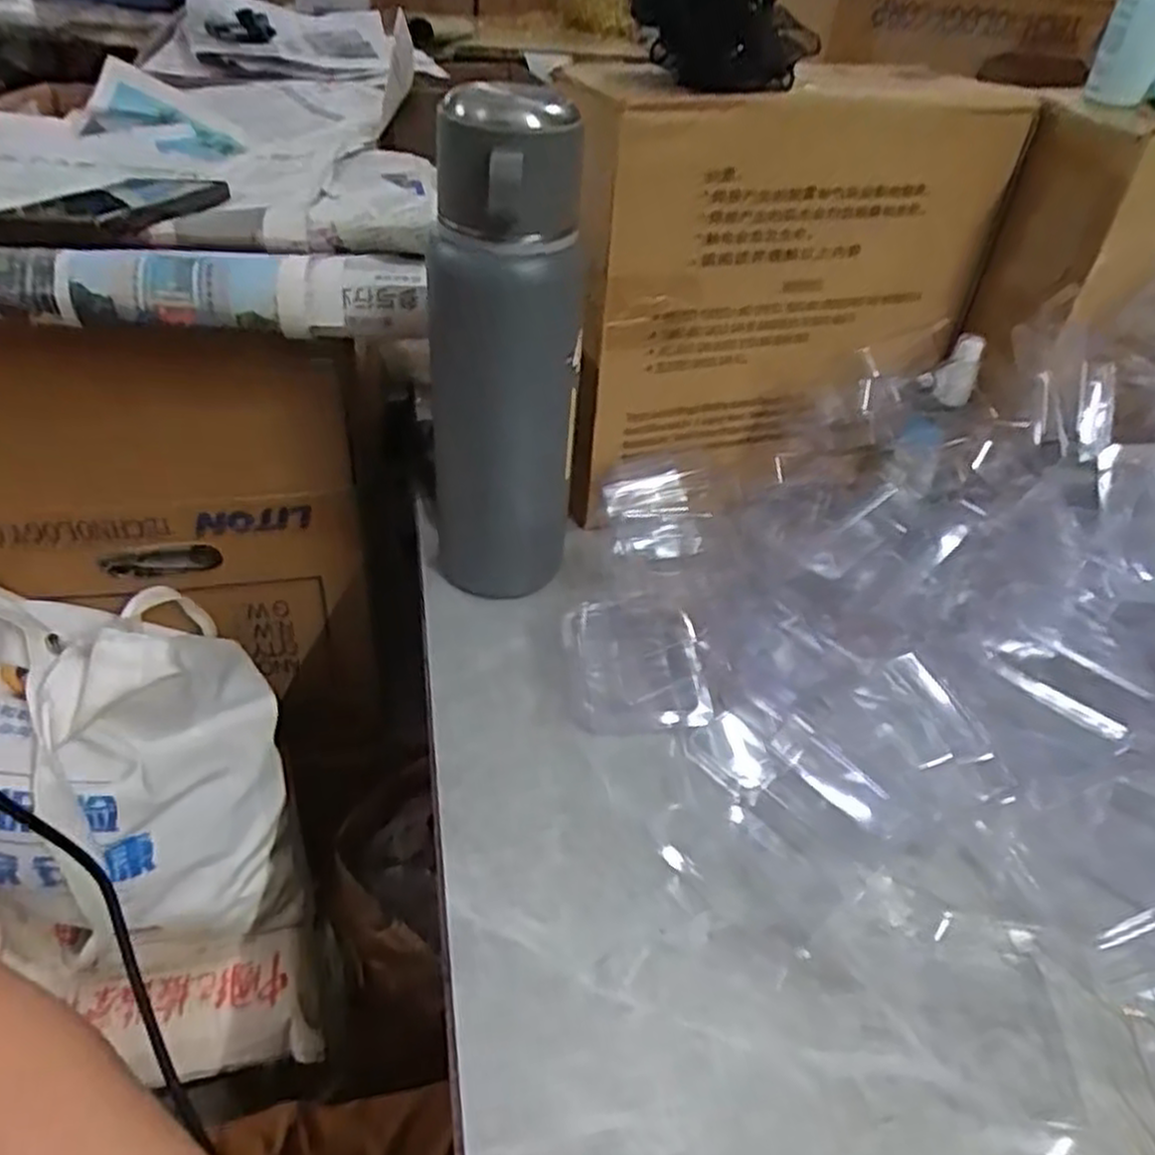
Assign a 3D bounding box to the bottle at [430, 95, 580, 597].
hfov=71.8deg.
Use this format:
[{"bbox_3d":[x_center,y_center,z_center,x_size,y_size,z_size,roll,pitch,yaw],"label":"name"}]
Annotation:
[{"bbox_3d":[-0.040,-0.106,0.438,0.080,0.268,0.074,-4,42,-11],"label":"bottle"}]

